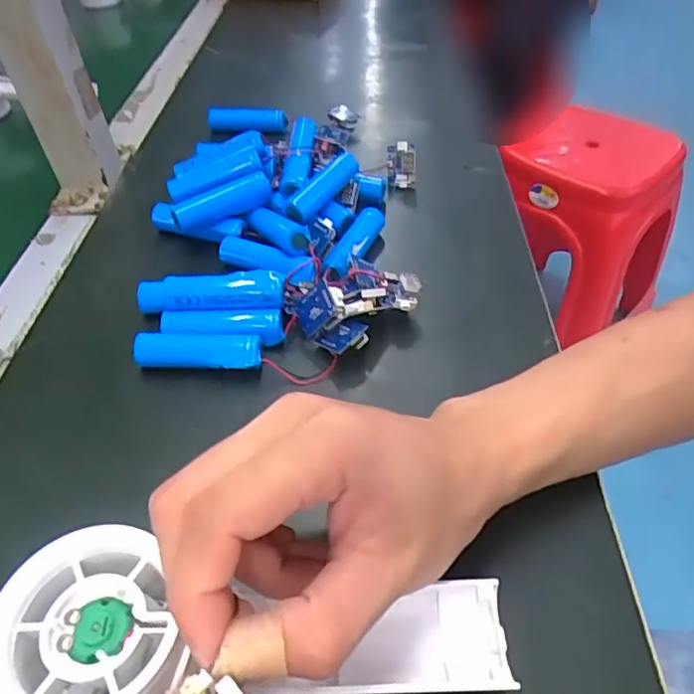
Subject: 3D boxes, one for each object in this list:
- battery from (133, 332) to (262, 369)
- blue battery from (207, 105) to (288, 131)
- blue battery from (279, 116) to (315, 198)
[{"bbox_3d":[-0.079,0.005,0.311,0.067,0.018,0.018,2,45,0],"label":"battery"},{"bbox_3d":[-0.088,-0.198,0.500,0.068,0.014,0.023,3,45,1],"label":"blue battery"},{"bbox_3d":[-0.034,-0.130,0.401,0.020,0.016,0.065,5,65,7],"label":"blue battery"}]

